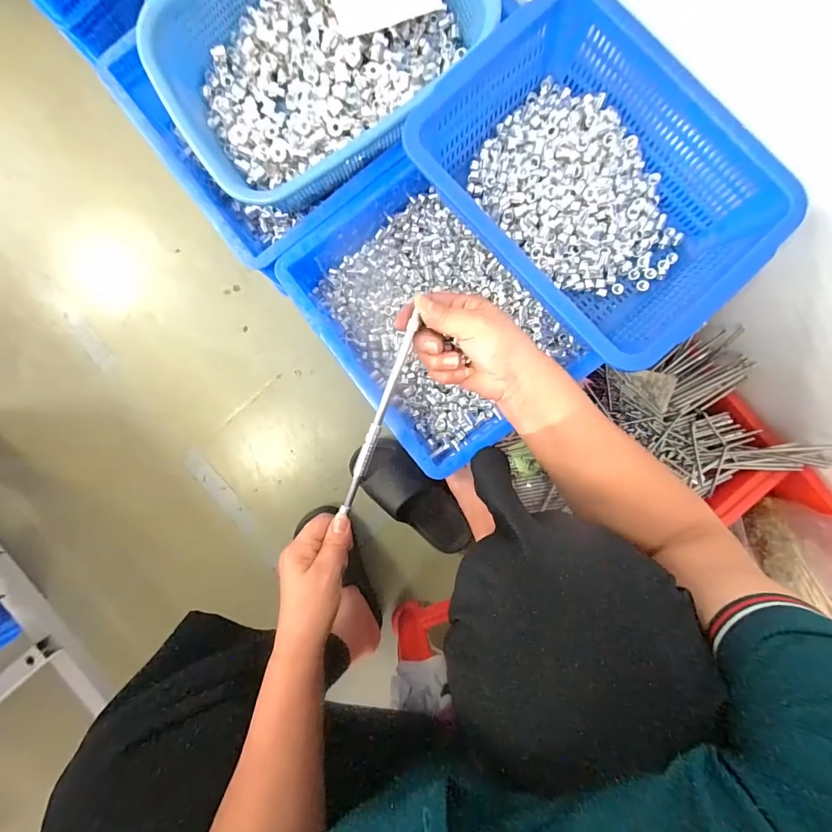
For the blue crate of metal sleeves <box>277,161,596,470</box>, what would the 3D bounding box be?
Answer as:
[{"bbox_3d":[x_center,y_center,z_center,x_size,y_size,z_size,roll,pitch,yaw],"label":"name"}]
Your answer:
[{"bbox_3d":[0.009,-0.118,0.468,0.221,0.082,0.313,-38,91,1],"label":"blue crate of metal sleeves"}]

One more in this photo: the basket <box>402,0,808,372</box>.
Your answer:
[{"bbox_3d":[0.169,-0.217,0.389,0.217,0.094,0.299,-45,89,1],"label":"basket"}]

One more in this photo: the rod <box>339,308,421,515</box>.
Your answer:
[{"bbox_3d":[-0.036,0.006,0.362,0.011,0.006,0.190,21,103,0],"label":"rod"}]

